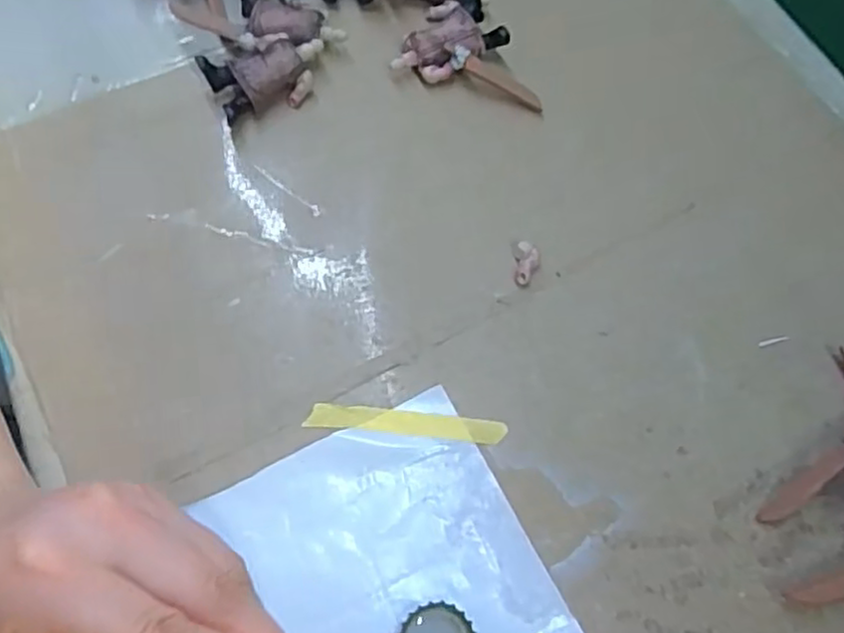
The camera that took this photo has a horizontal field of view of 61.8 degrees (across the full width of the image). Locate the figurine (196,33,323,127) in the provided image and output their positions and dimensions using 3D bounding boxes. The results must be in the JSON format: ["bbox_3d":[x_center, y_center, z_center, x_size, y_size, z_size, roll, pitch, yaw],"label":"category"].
[{"bbox_3d":[-0.077,-0.122,0.354,0.058,0.024,0.033,-26,70,-13],"label":"figurine"}]

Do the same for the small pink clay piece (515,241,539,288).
[{"bbox_3d":[0.048,-0.024,0.322,0.011,0.008,0.019,3,66,-1],"label":"small pink clay piece"}]

